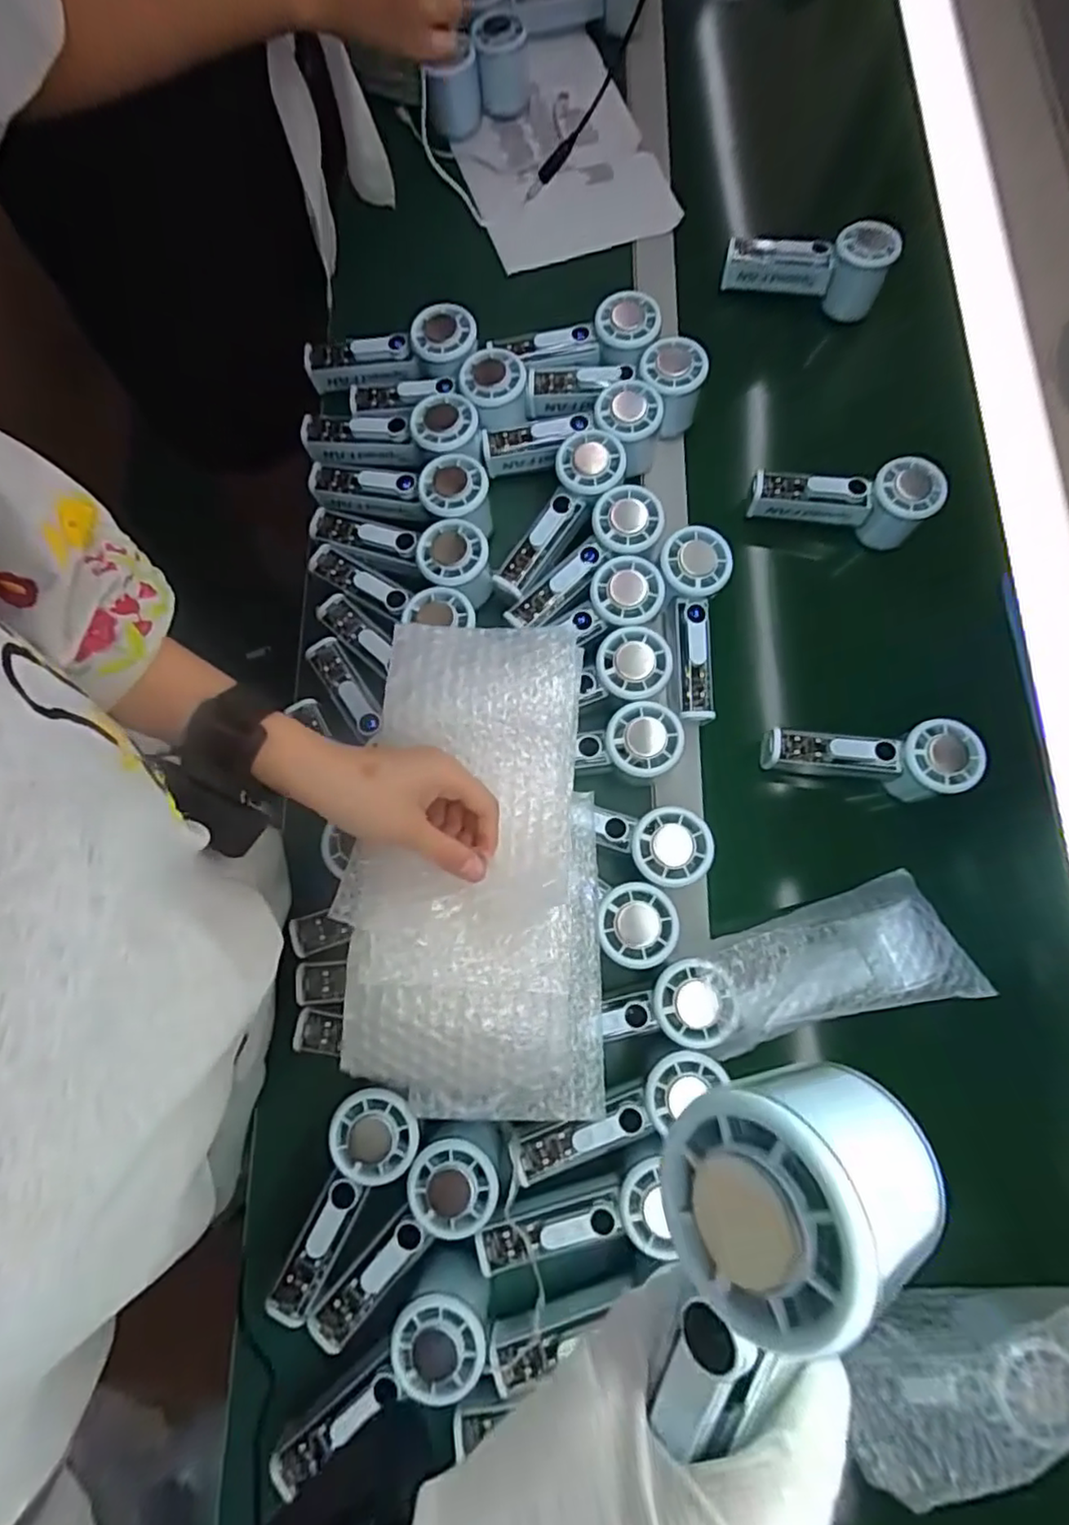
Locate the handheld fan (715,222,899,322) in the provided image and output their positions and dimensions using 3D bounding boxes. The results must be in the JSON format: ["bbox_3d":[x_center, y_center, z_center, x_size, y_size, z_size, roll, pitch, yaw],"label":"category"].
[{"bbox_3d":[0.255,-0.475,0.612,0.152,0.066,0.044,6,77,0],"label":"handheld fan"}]

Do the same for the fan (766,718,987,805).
[{"bbox_3d":[0.259,-0.001,0.514,0.152,0.062,0.051,2,77,-1],"label":"fan"}]

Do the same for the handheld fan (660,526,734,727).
[{"bbox_3d":[0.127,-0.109,0.515,0.052,0.041,0.146,1,77,-1],"label":"handheld fan"}]

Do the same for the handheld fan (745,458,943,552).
[{"bbox_3d":[0.266,-0.233,0.565,0.147,0.065,0.044,12,77,1],"label":"handheld fan"}]

